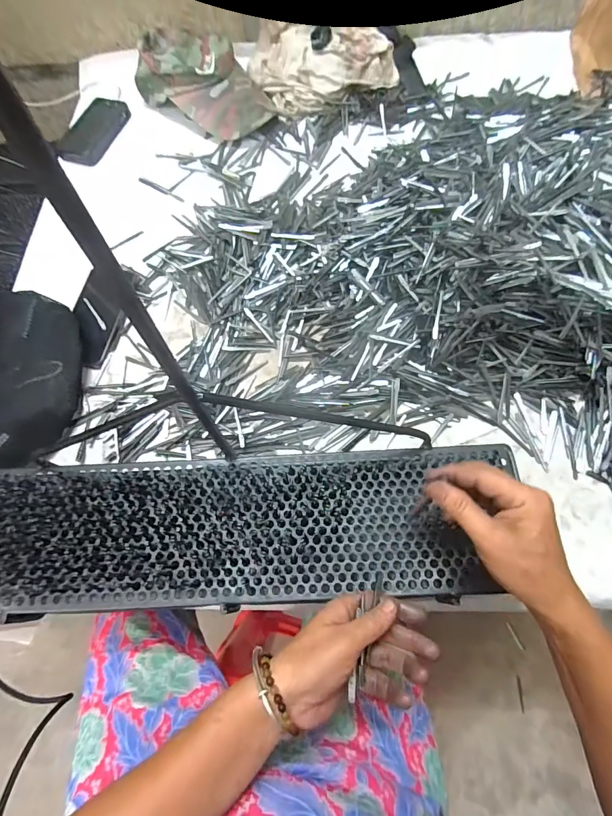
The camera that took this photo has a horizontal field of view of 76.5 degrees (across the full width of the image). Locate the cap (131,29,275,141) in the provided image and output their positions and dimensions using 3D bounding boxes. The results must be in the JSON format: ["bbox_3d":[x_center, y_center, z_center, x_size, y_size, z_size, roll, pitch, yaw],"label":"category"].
[{"bbox_3d":[-0.184,-0.622,0.739,0.282,0.079,0.163,34,74,15],"label":"cap"}]

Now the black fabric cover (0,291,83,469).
[{"bbox_3d":[-0.372,-0.046,0.497,0.124,0.076,0.243,-4,68,1],"label":"black fabric cover"}]

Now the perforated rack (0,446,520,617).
[{"bbox_3d":[-0.089,0.123,0.398,0.554,0.018,0.144,-2,68,-1],"label":"perforated rack"}]

